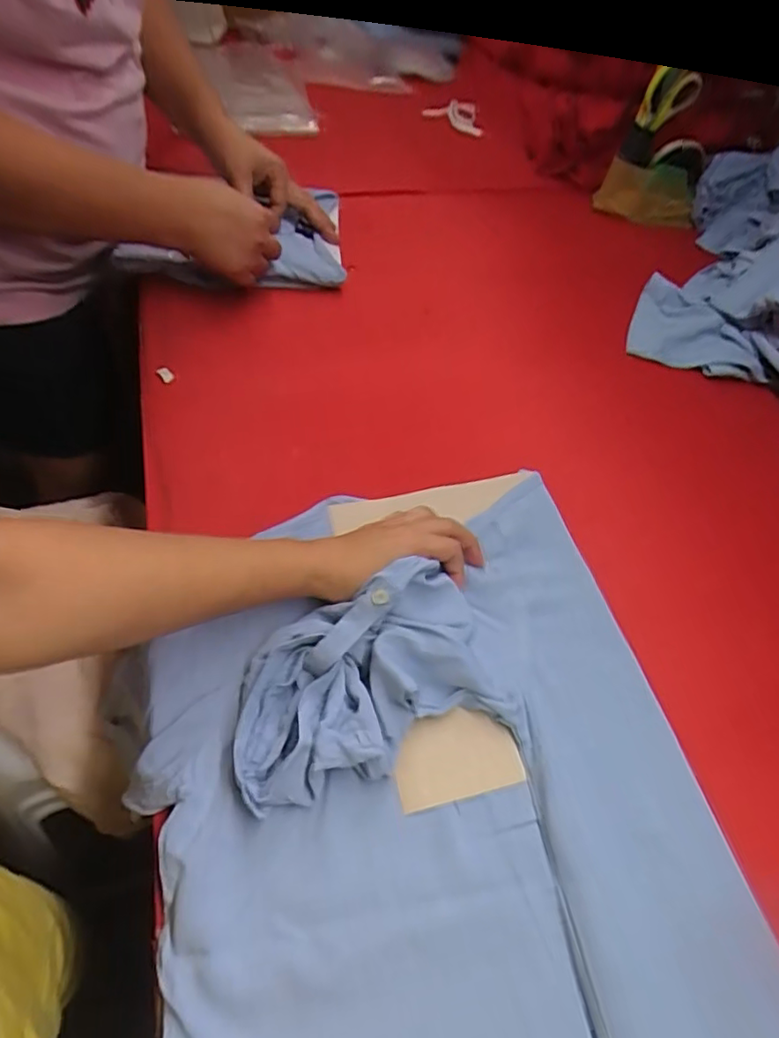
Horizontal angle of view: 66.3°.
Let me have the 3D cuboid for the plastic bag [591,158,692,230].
[{"bbox_3d":[0.379,-0.476,0.877,0.137,0.073,0.023,23,52,7],"label":"plastic bag"}]

